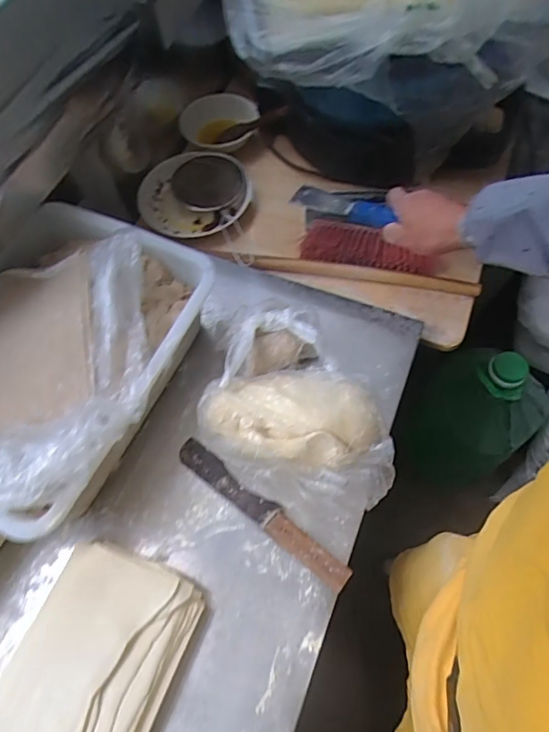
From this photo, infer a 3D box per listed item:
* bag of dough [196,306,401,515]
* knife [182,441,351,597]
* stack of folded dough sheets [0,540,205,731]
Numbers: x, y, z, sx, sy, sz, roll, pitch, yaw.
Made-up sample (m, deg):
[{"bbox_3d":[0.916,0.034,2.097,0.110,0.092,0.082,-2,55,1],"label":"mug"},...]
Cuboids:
[{"bbox_3d":[0.012,0.051,0.615,0.201,0.089,0.308,-34,66,-14],"label":"bag of dough"},{"bbox_3d":[-0.020,0.172,0.592,0.256,0.025,0.032,35,70,19],"label":"knife"},{"bbox_3d":[-0.192,0.332,0.496,0.157,0.062,0.270,16,65,11],"label":"stack of folded dough sheets"}]

